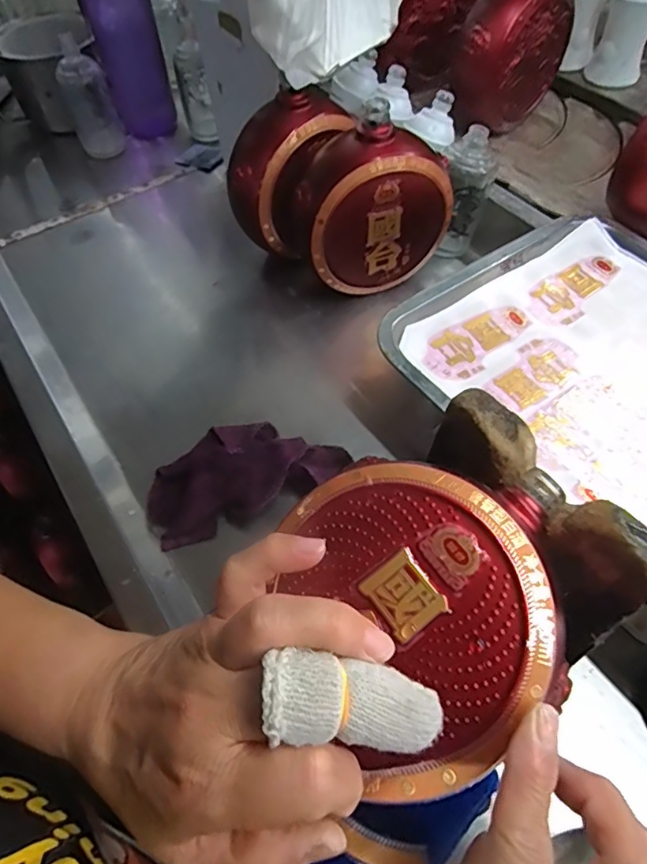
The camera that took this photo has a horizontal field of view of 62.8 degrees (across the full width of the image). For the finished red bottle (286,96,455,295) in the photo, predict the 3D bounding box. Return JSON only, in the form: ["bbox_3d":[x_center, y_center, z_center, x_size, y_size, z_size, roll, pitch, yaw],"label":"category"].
[{"bbox_3d":[0.039,-0.194,0.460,0.139,0.130,0.063,-13,58,-3],"label":"finished red bottle"}]

